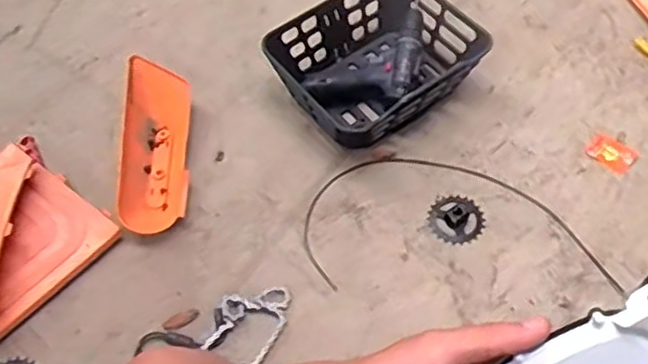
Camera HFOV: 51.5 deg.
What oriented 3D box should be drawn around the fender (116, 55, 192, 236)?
[{"bbox_3d":[-0.286,-0.062,1.120,0.115,0.046,0.330,-6,57,0],"label":"fender"}]

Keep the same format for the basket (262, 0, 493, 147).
[{"bbox_3d":[0.099,-0.209,1.173,0.333,0.112,0.271,-35,62,-17],"label":"basket"}]

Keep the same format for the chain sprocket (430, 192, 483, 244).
[{"bbox_3d":[0.207,0.059,1.052,0.084,0.009,0.087,-2,57,3],"label":"chain sprocket"}]

